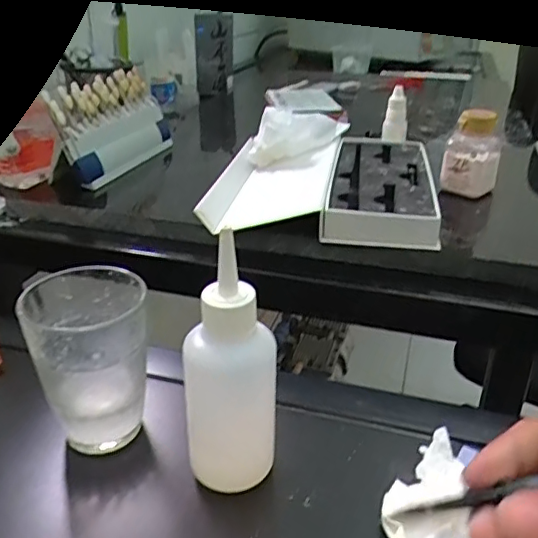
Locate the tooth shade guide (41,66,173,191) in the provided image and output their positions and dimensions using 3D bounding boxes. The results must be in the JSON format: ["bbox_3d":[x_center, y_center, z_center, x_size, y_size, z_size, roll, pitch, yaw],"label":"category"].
[{"bbox_3d":[-0.155,-0.144,0.575,0.035,0.092,0.163,10,28,16],"label":"tooth shade guide"}]

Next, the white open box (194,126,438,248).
[{"bbox_3d":[0.051,-0.078,0.518,0.193,0.039,0.219,5,28,8],"label":"white open box"}]

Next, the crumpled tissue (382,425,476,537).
[{"bbox_3d":[0.083,0.122,0.282,0.048,0.018,0.099,9,36,13],"label":"crumpled tissue"}]

